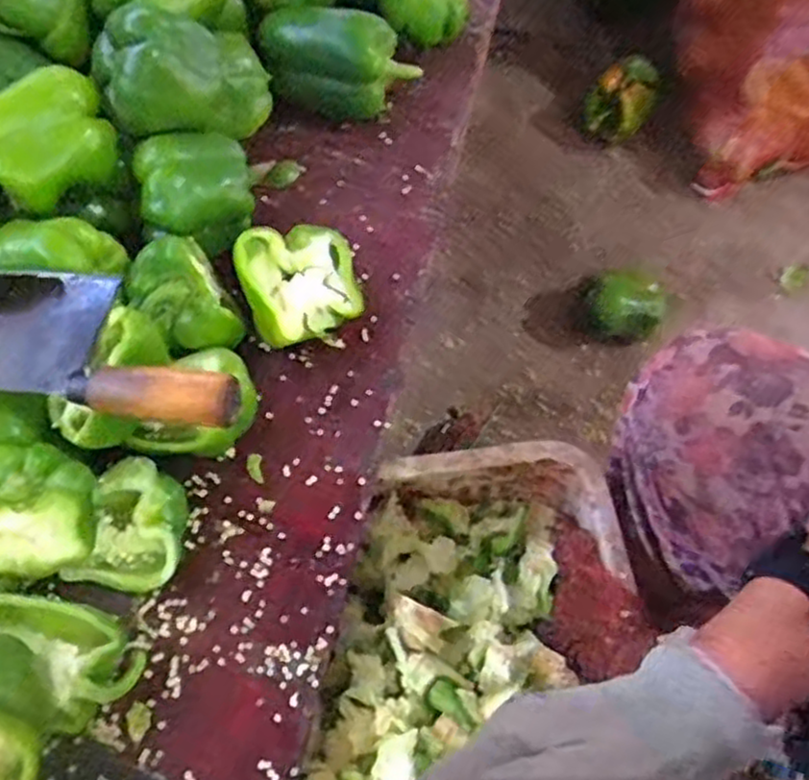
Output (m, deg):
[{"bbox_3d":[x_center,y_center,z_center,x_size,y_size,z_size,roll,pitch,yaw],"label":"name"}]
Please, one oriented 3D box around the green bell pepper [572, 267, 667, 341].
[{"bbox_3d":[0.253,-0.103,0.881,0.101,0.073,0.075,9,65,7],"label":"green bell pepper"}]

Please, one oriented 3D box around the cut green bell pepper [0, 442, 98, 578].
[{"bbox_3d":[-0.246,0.071,0.463,0.102,0.066,0.073,1,64,3],"label":"cut green bell pepper"}]

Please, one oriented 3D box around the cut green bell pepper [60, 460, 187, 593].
[{"bbox_3d":[-0.182,0.092,0.507,0.072,0.041,0.079,-1,64,2],"label":"cut green bell pepper"}]

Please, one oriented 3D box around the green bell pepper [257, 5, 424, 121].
[{"bbox_3d":[-0.061,-0.287,0.662,0.139,0.080,0.067,14,65,9],"label":"green bell pepper"}]

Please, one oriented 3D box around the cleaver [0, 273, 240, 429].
[{"bbox_3d":[-0.227,-0.037,0.468,0.271,0.036,0.095,9,65,7],"label":"cleaver"}]

